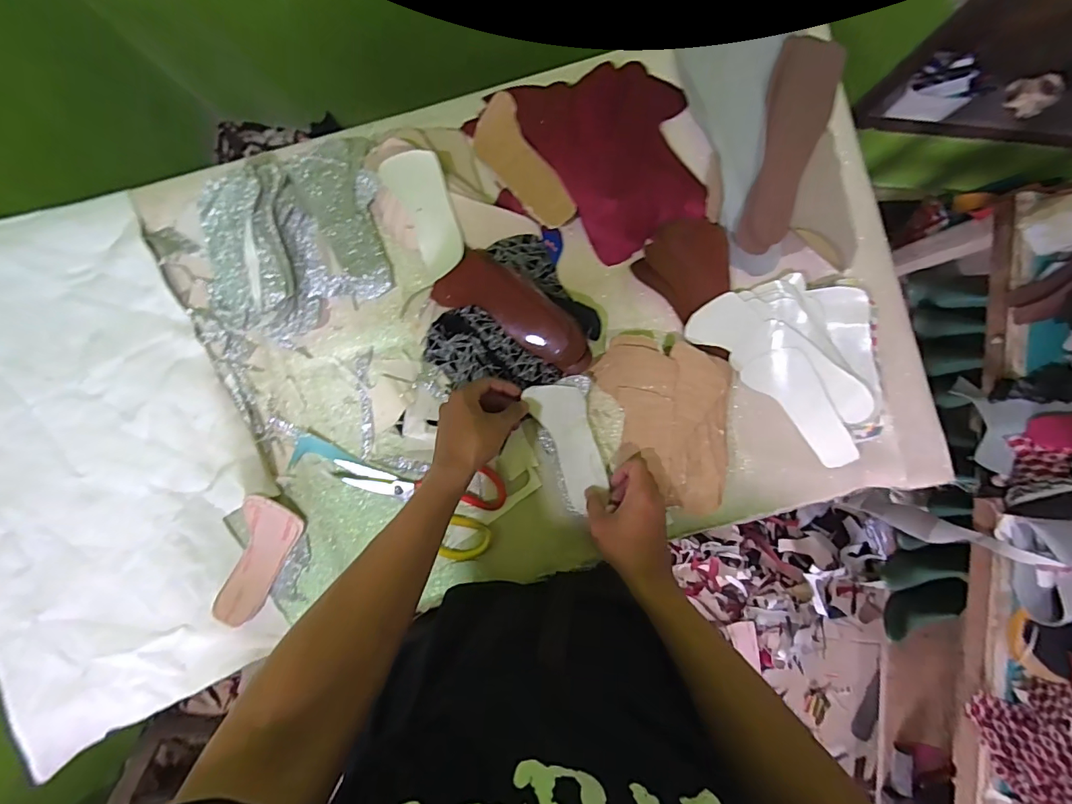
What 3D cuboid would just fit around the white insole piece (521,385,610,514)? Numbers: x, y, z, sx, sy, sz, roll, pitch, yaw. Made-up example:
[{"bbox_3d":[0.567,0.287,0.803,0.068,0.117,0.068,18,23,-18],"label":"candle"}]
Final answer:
[{"bbox_3d":[0.044,0.048,0.582,0.061,0.013,0.153,-22,93,-1],"label":"white insole piece"}]

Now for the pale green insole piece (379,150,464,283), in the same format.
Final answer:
[{"bbox_3d":[-0.129,-0.228,0.571,0.065,0.021,0.149,-24,89,-1],"label":"pale green insole piece"}]

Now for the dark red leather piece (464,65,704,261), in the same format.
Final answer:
[{"bbox_3d":[0.073,-0.287,0.574,0.242,0.038,0.222,0,89,0],"label":"dark red leather piece"}]

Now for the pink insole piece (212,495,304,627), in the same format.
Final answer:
[{"bbox_3d":[-0.341,0.194,0.586,0.064,0.027,0.153,19,89,0],"label":"pink insole piece"}]

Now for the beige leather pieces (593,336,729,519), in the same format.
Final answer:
[{"bbox_3d":[0.151,0.026,0.578,0.152,0.024,0.200,3,98,19],"label":"beige leather pieces"}]

